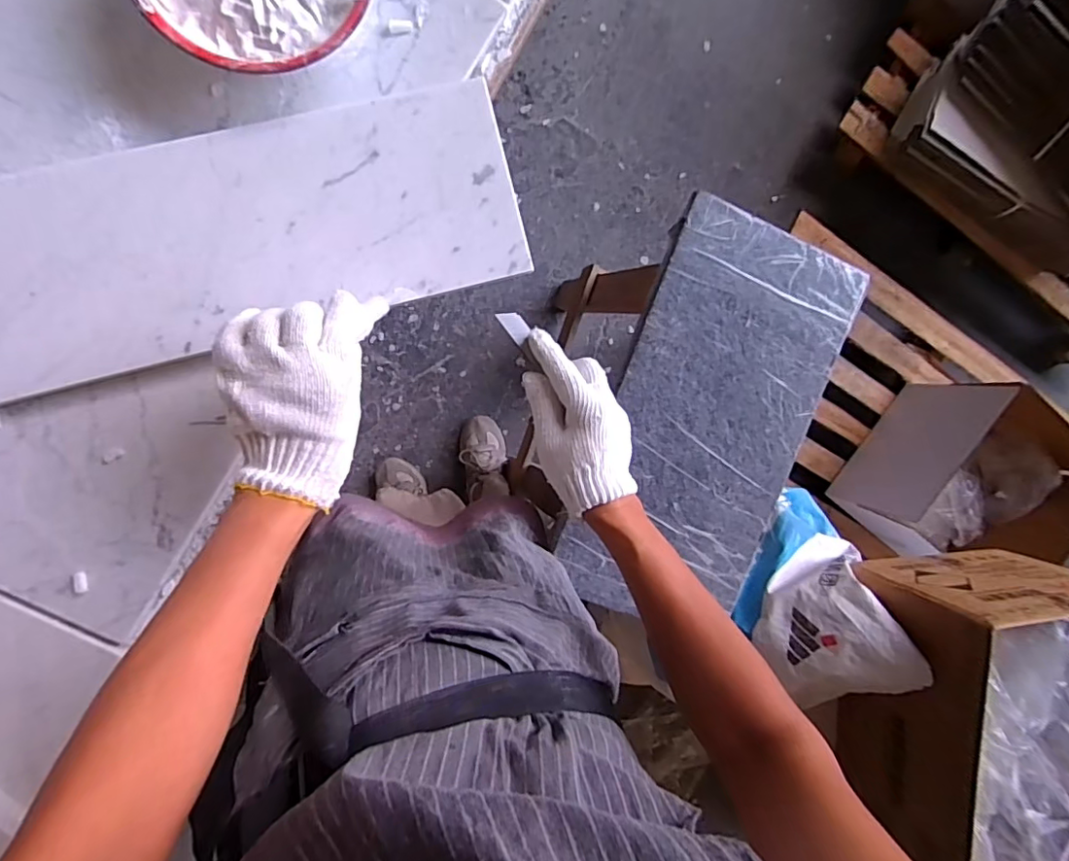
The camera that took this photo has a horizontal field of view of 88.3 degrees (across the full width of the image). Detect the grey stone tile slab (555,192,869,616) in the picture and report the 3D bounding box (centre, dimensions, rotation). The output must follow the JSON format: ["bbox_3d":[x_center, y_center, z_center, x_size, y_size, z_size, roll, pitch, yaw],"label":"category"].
[{"bbox_3d":[0.223,-0.010,0.688,0.244,0.012,0.498,21,90,-10],"label":"grey stone tile slab"}]

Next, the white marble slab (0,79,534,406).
[{"bbox_3d":[-0.242,-0.143,0.421,0.452,0.011,0.152,-15,97,-5],"label":"white marble slab"}]

